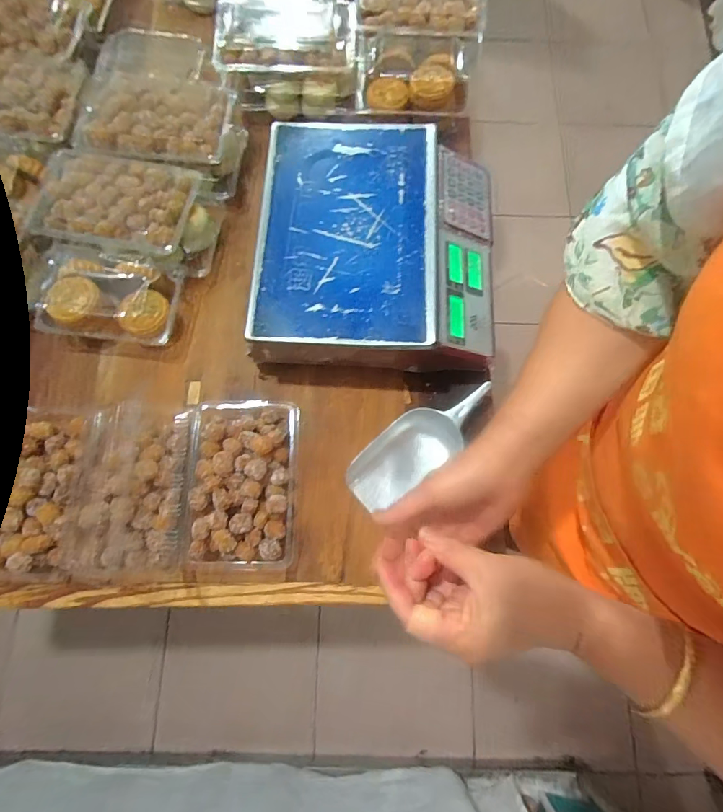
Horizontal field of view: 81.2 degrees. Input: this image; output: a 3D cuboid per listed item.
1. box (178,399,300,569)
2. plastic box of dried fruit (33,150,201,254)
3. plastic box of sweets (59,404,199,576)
[{"bbox_3d":[-0.157,0.095,0.546,0.136,0.044,0.211,1,76,0],"label":"box"},{"bbox_3d":[-0.325,-0.271,0.558,0.189,0.027,0.123,6,76,1],"label":"plastic box of dried fruit"},{"bbox_3d":[-0.286,0.105,0.532,0.135,0.046,0.210,1,76,0],"label":"plastic box of sweets"}]

